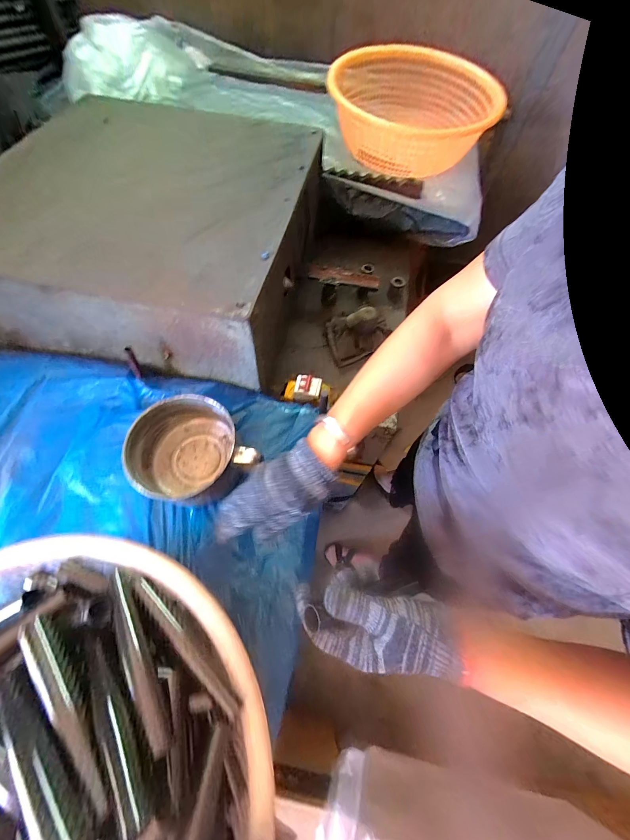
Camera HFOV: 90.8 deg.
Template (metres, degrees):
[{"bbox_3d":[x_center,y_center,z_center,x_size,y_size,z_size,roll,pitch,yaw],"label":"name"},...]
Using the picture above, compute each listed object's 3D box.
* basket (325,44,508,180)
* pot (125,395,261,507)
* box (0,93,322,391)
[{"bbox_3d":[0.252,-0.771,0.772,0.349,0.126,0.335,-22,67,-14],"label":"basket"},{"bbox_3d":[-0.175,0.046,0.434,0.138,0.085,0.137,2,63,-3],"label":"pot"},{"bbox_3d":[-0.283,-0.359,0.583,0.486,0.174,0.507,11,63,2],"label":"box"}]

